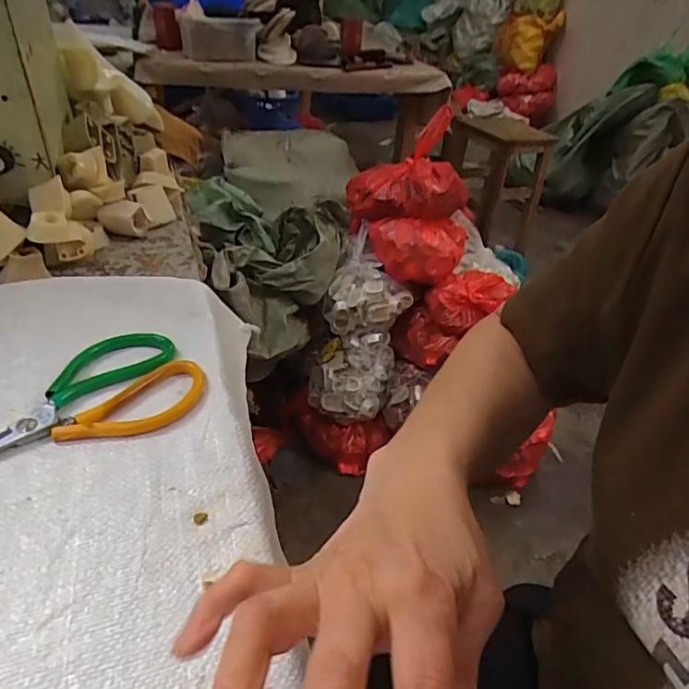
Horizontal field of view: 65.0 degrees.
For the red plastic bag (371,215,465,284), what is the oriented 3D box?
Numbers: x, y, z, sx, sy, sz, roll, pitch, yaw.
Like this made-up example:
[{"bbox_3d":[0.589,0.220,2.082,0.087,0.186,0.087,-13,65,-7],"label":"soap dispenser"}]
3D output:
[{"bbox_3d":[0.166,-0.226,1.240,0.221,0.108,0.146,8,37,3],"label":"red plastic bag"}]

